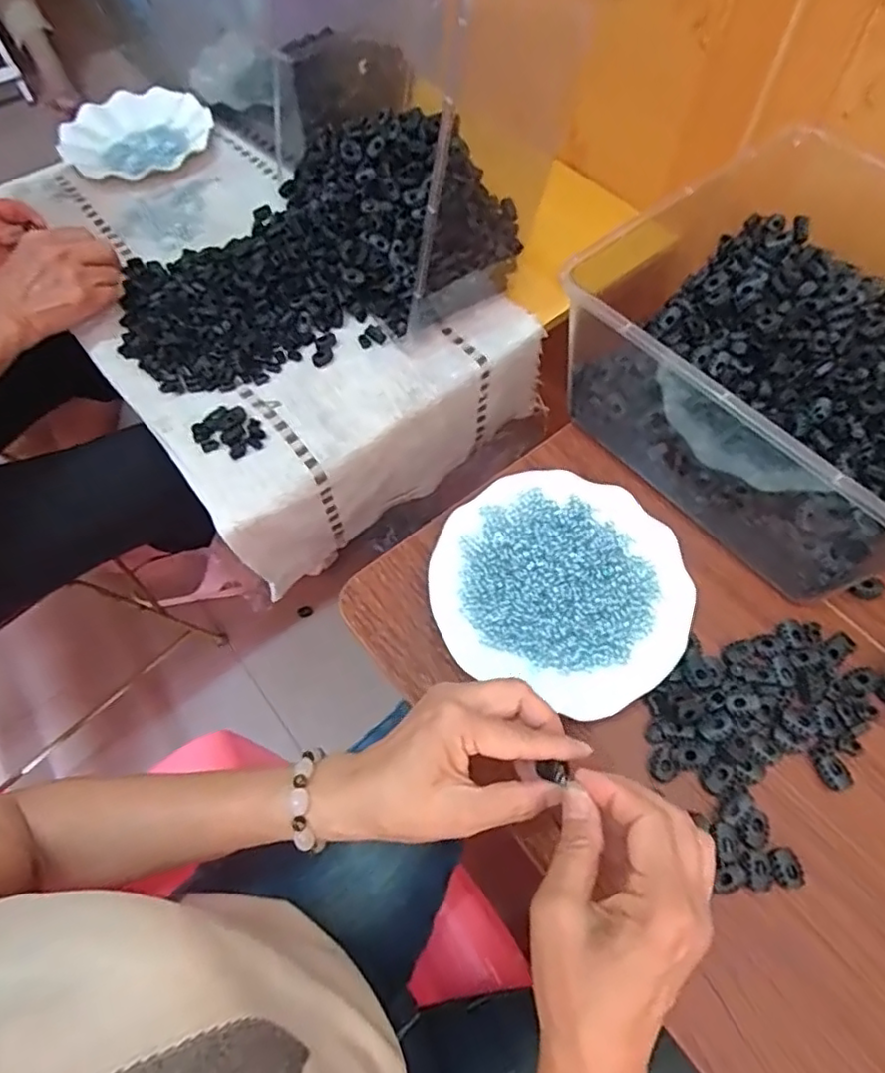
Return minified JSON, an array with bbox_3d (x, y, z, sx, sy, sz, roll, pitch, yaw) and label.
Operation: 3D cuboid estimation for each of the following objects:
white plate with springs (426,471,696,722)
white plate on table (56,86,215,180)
[{"bbox_3d":[0.087,0.032,0.457,0.183,0.015,0.171,-1,62,1],"label":"white plate with springs"},{"bbox_3d":[-0.391,-0.516,0.796,0.189,0.031,0.163,-24,64,-11],"label":"white plate on table"}]

